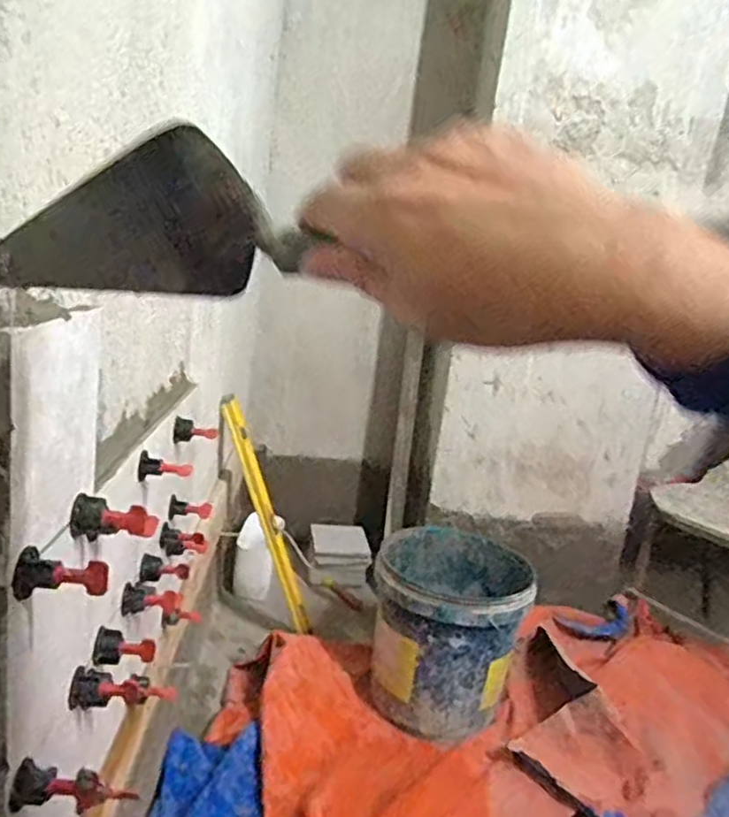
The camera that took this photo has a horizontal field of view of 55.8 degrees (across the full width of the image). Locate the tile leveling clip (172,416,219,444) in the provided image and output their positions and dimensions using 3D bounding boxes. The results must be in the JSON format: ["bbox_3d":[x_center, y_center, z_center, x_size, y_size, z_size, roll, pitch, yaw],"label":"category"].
[{"bbox_3d":[-0.205,0.027,0.840,0.052,0.028,0.034,4,13,-14],"label":"tile leveling clip"}]

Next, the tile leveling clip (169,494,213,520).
[{"bbox_3d":[-0.217,0.125,0.860,0.052,0.028,0.029,5,13,-12],"label":"tile leveling clip"}]

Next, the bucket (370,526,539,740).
[{"bbox_3d":[0.163,0.458,1.400,0.281,0.319,0.276,7,13,-2],"label":"bucket"}]

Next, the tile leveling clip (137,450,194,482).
[{"bbox_3d":[-0.199,0.059,0.694,0.051,0.024,0.029,5,13,-10],"label":"tile leveling clip"}]

